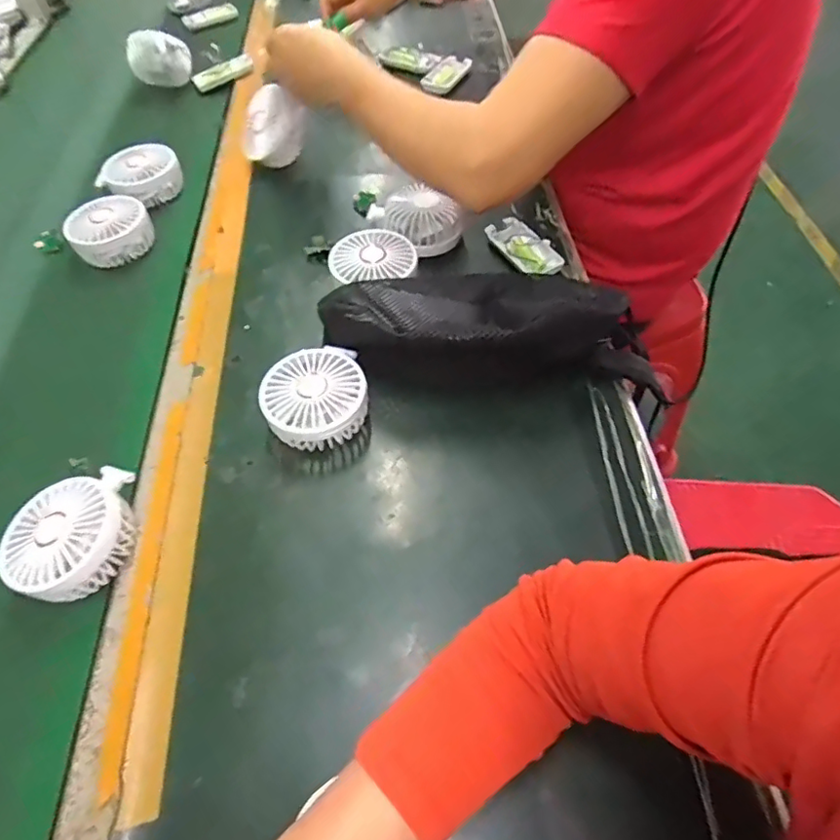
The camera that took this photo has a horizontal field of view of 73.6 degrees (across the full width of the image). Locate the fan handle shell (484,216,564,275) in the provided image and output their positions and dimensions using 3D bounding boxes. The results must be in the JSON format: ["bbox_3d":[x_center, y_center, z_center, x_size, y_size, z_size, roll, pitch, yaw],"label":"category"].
[{"bbox_3d":[0.114,-0.194,0.619,0.043,0.020,0.092,-28,60,-16],"label":"fan handle shell"}]

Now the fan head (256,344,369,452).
[{"bbox_3d":[-0.090,-0.016,0.495,0.089,0.045,0.083,-1,56,1],"label":"fan head"}]

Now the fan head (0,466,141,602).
[{"bbox_3d":[-0.267,0.091,0.431,0.090,0.044,0.093,-19,57,-11],"label":"fan head"}]

